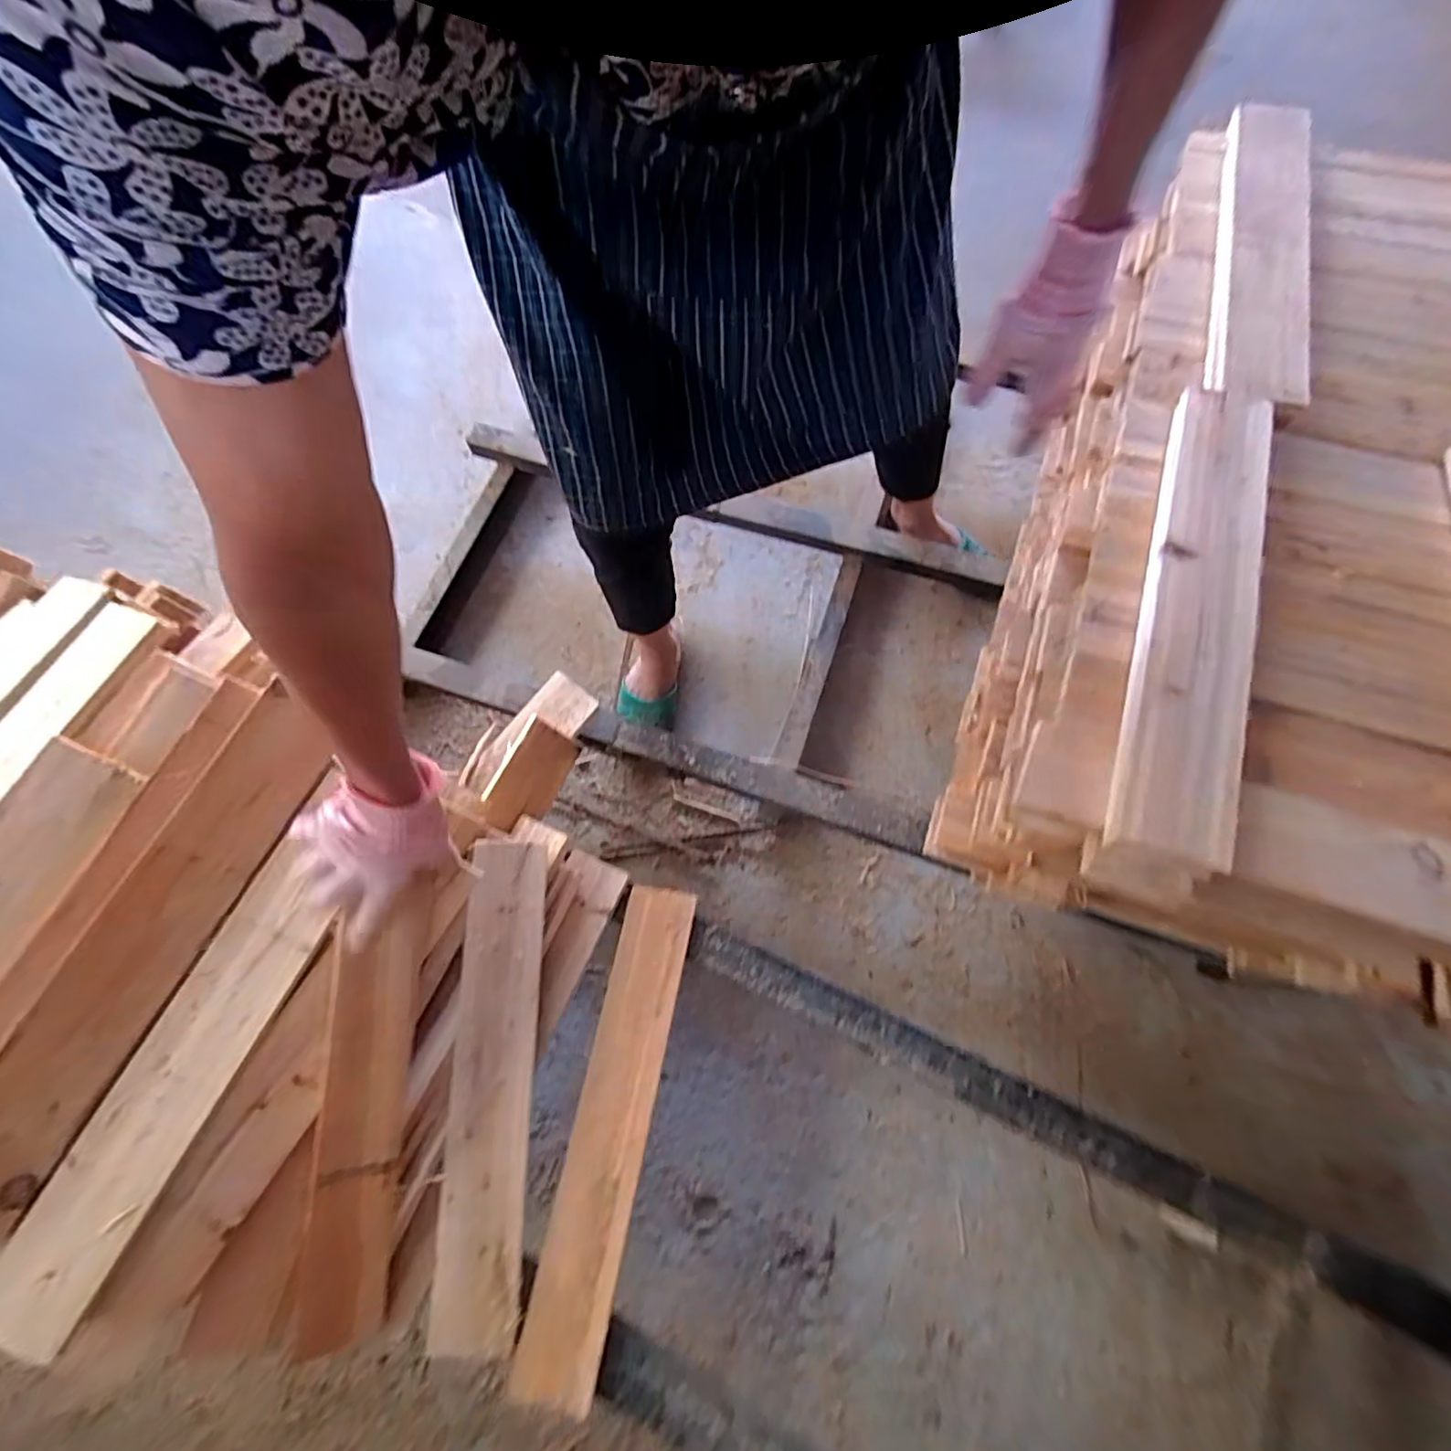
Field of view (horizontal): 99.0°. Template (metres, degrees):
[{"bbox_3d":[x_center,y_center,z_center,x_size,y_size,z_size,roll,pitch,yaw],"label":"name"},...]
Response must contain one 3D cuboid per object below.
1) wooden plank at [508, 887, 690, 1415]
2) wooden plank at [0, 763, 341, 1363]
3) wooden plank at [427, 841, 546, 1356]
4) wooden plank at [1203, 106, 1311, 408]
[{"bbox_3d":[-0.127,0.432,0.687,0.083,0.011,0.488,10,71,6],"label":"wooden plank"},{"bbox_3d":[-0.475,0.280,0.562,0.077,0.016,0.468,29,72,-12],"label":"wooden plank"},{"bbox_3d":[-0.251,0.376,0.669,0.084,0.015,0.484,3,75,-13],"label":"wooden plank"},{"bbox_3d":[0.606,-0.534,0.696,0.085,0.027,0.450,11,74,18],"label":"wooden plank"}]

